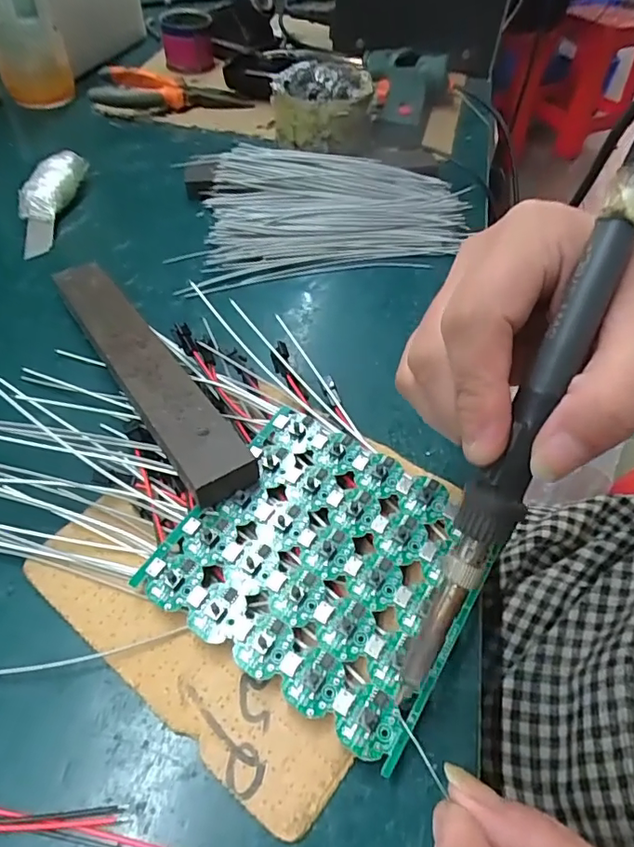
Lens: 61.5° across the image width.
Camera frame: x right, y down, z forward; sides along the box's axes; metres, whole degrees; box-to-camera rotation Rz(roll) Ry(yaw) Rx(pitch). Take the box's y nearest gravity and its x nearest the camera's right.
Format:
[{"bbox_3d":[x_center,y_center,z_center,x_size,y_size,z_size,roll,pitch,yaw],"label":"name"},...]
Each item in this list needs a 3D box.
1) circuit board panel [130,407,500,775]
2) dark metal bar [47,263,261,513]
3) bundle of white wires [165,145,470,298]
[{"bbox_3d":[0.004,0.053,0.220,0.117,0.005,0.105,27,59,20],"label":"circuit board panel"},{"bbox_3d":[-0.095,-0.037,0.281,0.032,0.017,0.202,-27,56,-21],"label":"dark metal bar"},{"bbox_3d":[0.000,-0.168,0.405,0.209,0.028,0.140,-12,52,-10],"label":"bundle of white wires"}]

